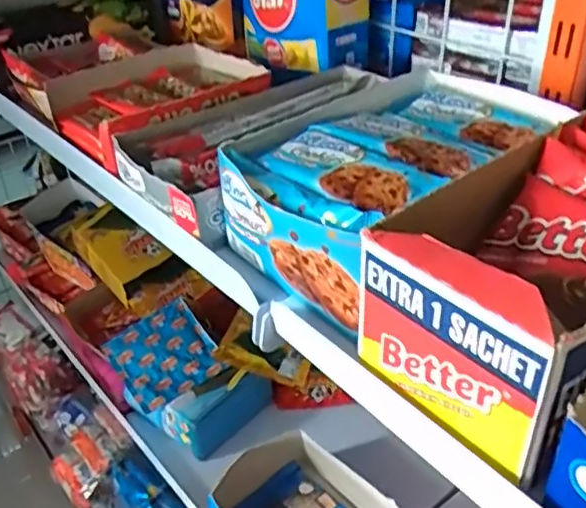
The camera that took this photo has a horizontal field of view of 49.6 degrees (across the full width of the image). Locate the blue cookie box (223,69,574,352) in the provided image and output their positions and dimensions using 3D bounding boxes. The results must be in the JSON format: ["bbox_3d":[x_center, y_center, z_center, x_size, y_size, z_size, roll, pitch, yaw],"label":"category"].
[{"bbox_3d":[0.063,-0.045,0.403,0.204,0.074,0.128,-28,42,-30],"label":"blue cookie box"}]

